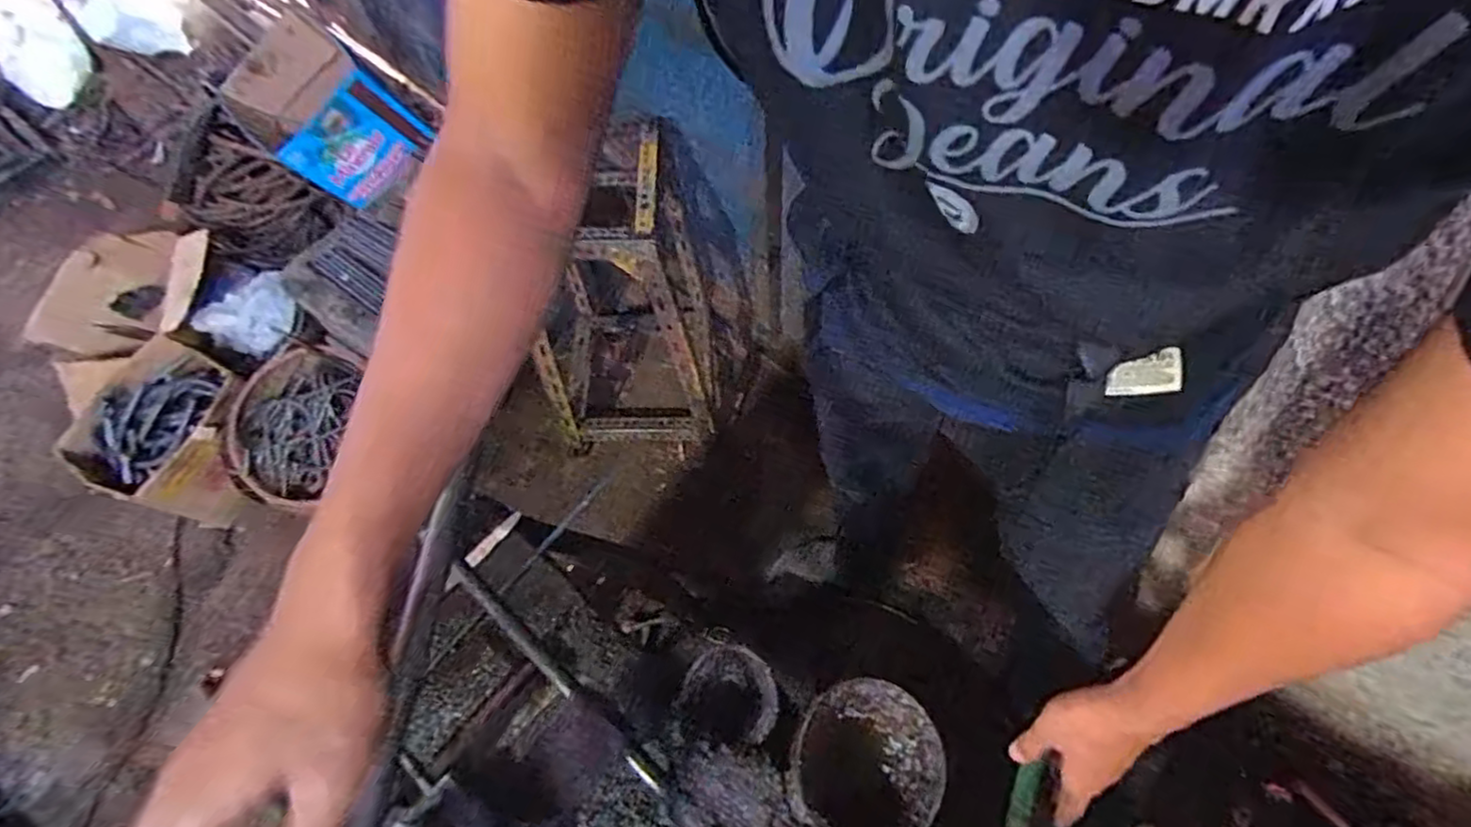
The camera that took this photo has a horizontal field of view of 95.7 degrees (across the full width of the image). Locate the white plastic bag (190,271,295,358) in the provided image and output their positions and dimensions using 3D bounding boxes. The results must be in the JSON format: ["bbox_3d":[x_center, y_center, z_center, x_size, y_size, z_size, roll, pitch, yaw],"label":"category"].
[{"bbox_3d":[-1.048,-0.226,1.454,0.197,0.082,0.195,13,65,10],"label":"white plastic bag"}]

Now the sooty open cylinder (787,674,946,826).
[{"bbox_3d":[0.099,0.285,0.535,0.129,0.056,0.129,7,49,-8],"label":"sooty open cylinder"}]

